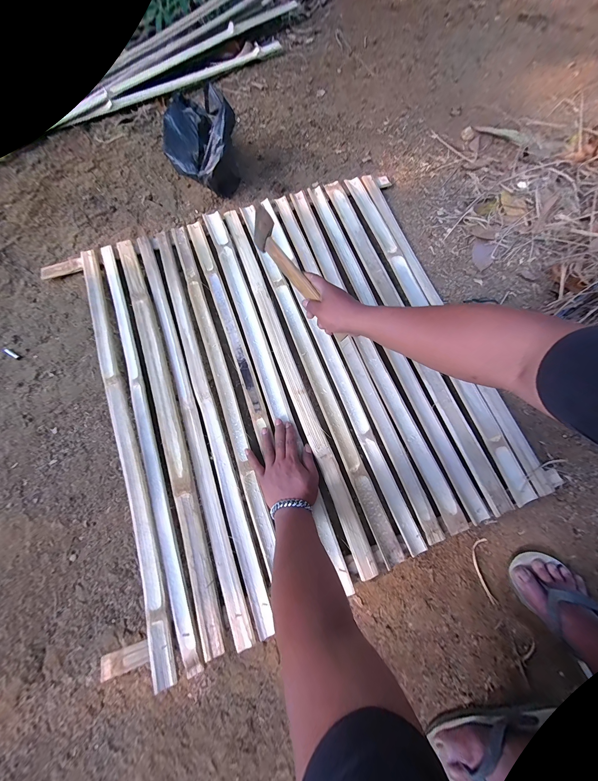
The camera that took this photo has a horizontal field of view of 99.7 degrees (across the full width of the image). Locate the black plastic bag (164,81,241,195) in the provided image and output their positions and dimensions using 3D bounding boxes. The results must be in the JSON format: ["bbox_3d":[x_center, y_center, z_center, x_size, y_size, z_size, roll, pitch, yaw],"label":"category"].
[{"bbox_3d":[-0.265,-0.662,0.651,0.171,0.171,0.294,-20,75,-6],"label":"black plastic bag"}]

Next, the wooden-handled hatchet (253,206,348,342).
[{"bbox_3d":[0.003,-0.206,0.476,0.027,0.060,0.268,-38,93,-10],"label":"wooden-handled hatchet"}]

